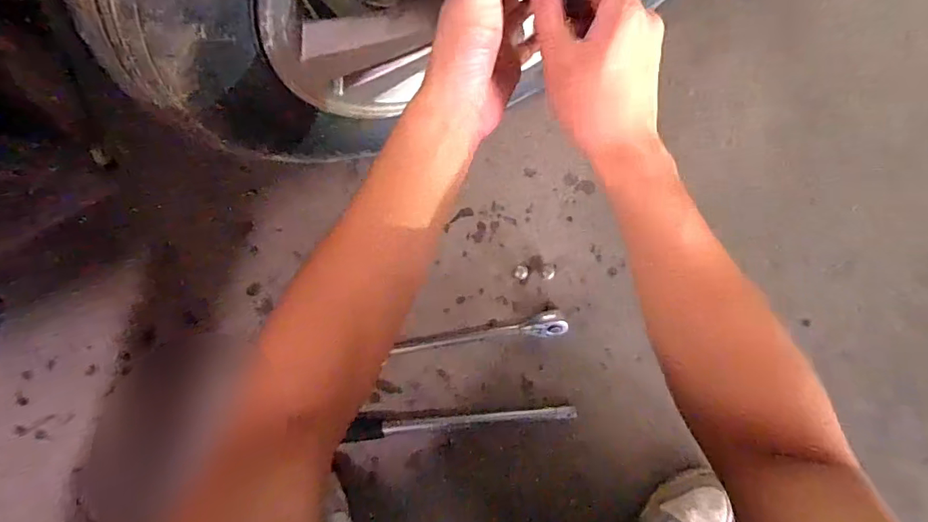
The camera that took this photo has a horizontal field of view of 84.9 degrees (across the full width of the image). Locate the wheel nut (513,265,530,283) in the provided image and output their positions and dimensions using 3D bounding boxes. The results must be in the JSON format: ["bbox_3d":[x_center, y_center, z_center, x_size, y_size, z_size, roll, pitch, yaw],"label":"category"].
[{"bbox_3d":[0.083,0.018,0.732,0.022,0.025,0.025,18,87,5],"label":"wheel nut"}]

